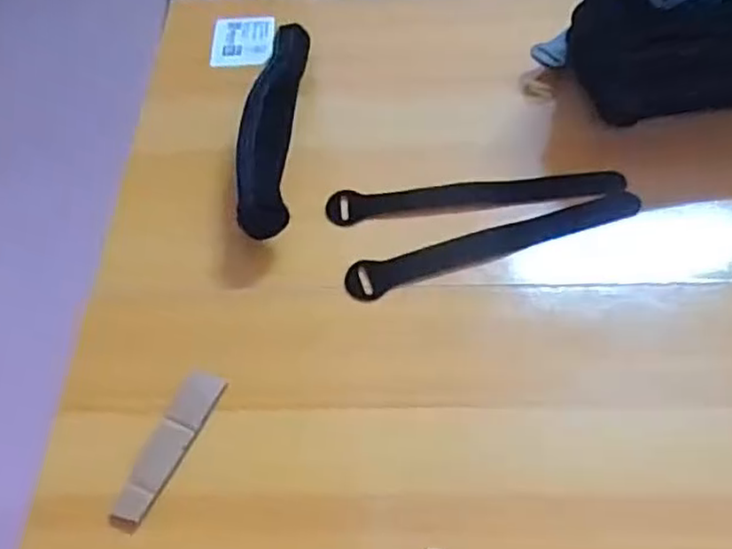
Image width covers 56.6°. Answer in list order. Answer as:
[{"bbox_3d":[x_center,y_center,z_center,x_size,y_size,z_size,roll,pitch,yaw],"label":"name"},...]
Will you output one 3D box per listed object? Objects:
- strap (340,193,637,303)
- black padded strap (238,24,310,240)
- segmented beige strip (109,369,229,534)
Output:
[{"bbox_3d":[0.083,-0.021,0.437,0.195,0.010,0.025,-17,58,-8],"label":"strap"},{"bbox_3d":[-0.065,-0.106,0.475,0.034,0.037,0.195,0,57,3],"label":"black padded strap"},{"bbox_3d":[-0.107,0.092,0.364,0.021,0.011,0.090,33,69,-8],"label":"segmented beige strip"}]

